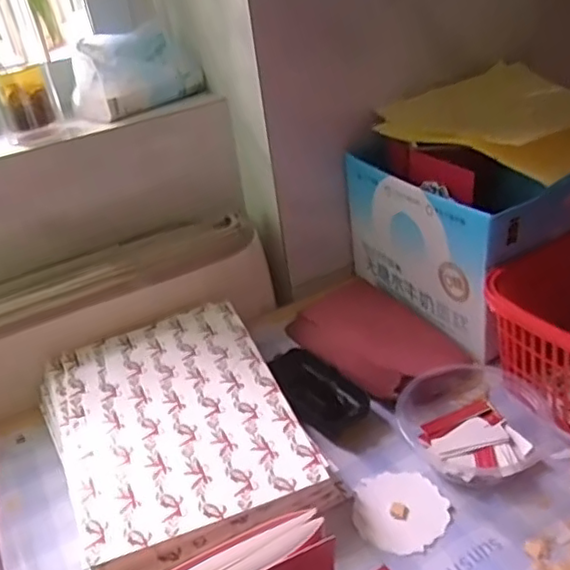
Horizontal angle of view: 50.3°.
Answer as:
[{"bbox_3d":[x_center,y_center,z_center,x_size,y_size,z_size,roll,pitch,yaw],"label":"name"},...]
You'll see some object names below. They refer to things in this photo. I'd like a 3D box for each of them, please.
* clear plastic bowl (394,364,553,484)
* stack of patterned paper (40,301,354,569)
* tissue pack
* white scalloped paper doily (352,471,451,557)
[{"bbox_3d":[0.157,0.109,0.501,0.112,0.037,0.116,-5,33,3],"label":"clear plastic bowl"},{"bbox_3d":[-0.095,0.119,0.524,0.187,0.045,0.258,-20,35,-20],"label":"stack of patterned paper"},{"bbox_3d":[-0.165,-0.240,0.677,0.084,0.075,0.126,15,38,33],"label":"tissue pack"},{"bbox_3d":[0.087,0.170,0.456,0.068,0.004,0.068,-3,34,16],"label":"white scalloped paper doily"}]

